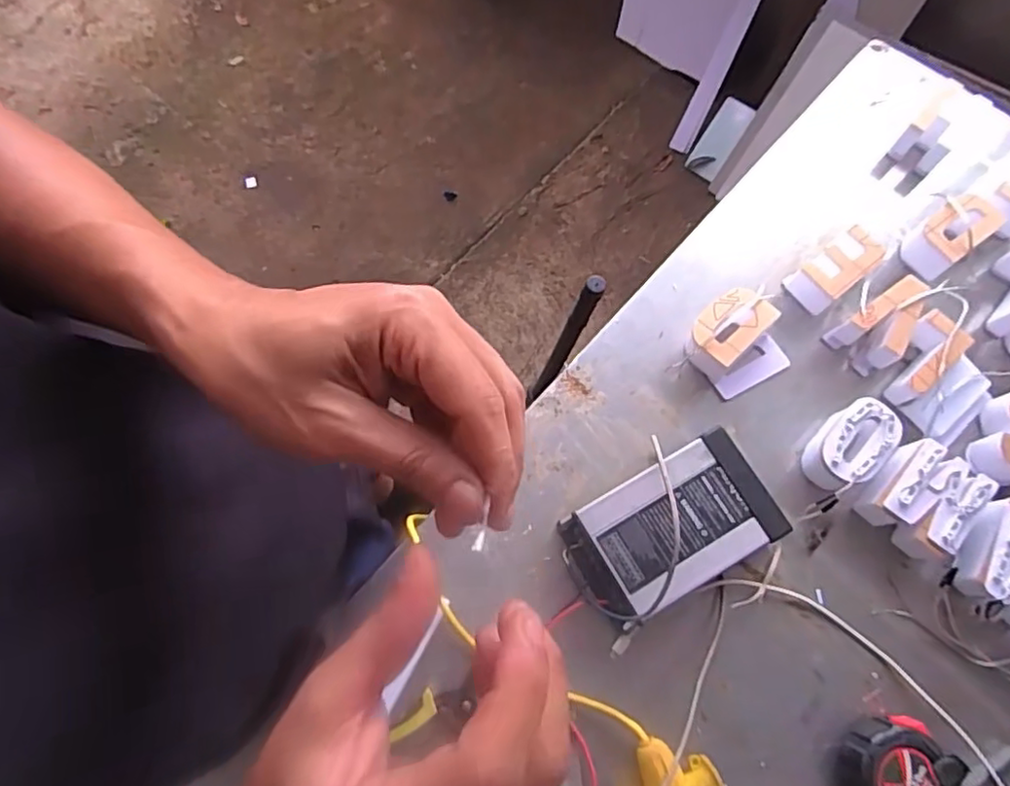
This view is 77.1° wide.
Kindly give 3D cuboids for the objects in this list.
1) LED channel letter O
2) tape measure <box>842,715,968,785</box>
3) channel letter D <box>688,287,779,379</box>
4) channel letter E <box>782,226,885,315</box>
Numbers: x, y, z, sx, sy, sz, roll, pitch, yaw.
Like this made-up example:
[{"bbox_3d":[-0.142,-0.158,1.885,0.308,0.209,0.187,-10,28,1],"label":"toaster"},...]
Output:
[{"bbox_3d":[0.330,0.051,0.609,0.098,0.046,0.057,-42,76,-10],"label":"LED channel letter O"},{"bbox_3d":[0.333,0.321,0.533,0.080,0.041,0.080,-1,74,2],"label":"tape measure"},{"bbox_3d":[0.229,-0.066,0.646,0.094,0.045,0.061,-42,76,-9],"label":"channel letter D"},{"bbox_3d":[0.348,-0.129,0.670,0.087,0.043,0.060,-36,75,-8],"label":"channel letter E"}]

